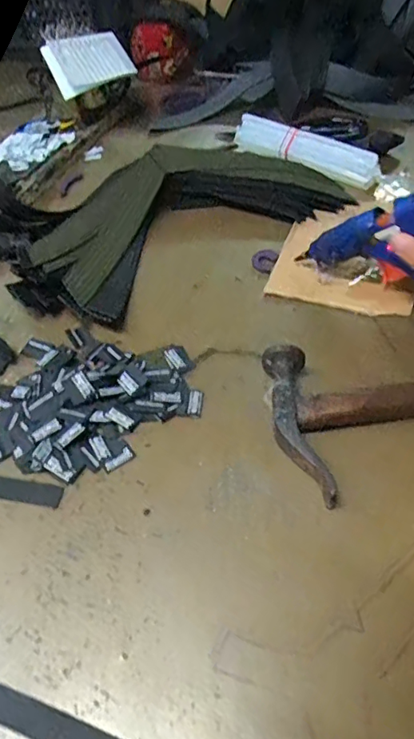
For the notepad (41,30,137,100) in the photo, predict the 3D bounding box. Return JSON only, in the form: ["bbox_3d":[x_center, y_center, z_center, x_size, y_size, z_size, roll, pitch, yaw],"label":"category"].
[{"bbox_3d":[-0.150,-0.391,0.665,0.101,0.017,0.064,-30,94,-20],"label":"notepad"}]

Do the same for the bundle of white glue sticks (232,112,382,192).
[{"bbox_3d":[0.110,-0.261,0.615,0.193,0.031,0.034,31,58,27],"label":"bundle of white glue sticks"}]

